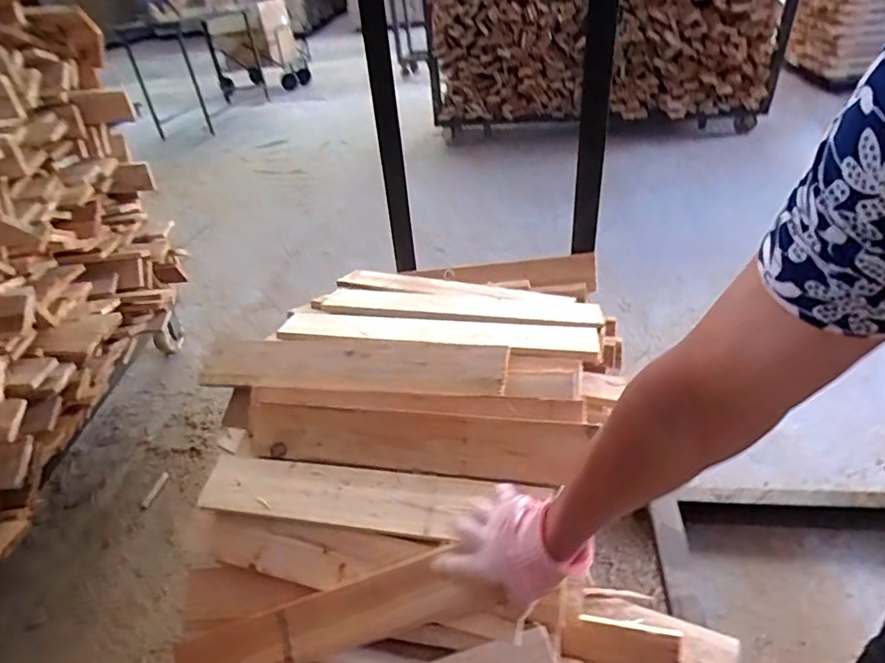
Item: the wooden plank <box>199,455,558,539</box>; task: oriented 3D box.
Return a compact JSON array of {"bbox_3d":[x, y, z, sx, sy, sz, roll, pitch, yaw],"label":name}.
[{"bbox_3d":[-0.108,0.226,0.746,0.468,0.016,0.077,2,60,13],"label":"wooden plank"}]

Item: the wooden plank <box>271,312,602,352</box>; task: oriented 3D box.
[{"bbox_3d":[-0.013,0.003,0.904,0.524,0.030,0.103,2,36,14],"label":"wooden plank"}]

